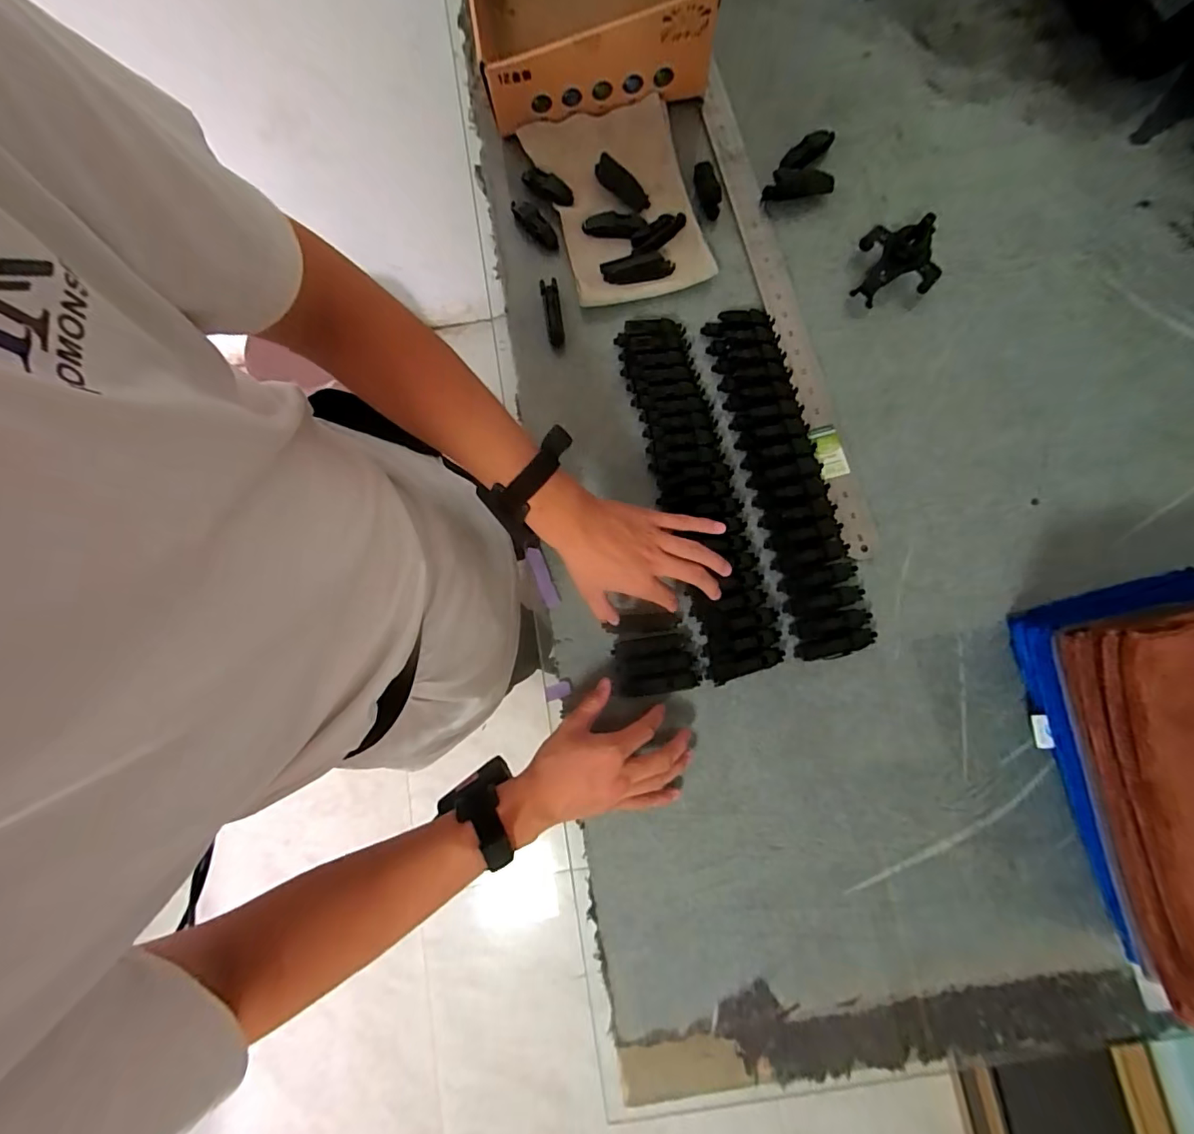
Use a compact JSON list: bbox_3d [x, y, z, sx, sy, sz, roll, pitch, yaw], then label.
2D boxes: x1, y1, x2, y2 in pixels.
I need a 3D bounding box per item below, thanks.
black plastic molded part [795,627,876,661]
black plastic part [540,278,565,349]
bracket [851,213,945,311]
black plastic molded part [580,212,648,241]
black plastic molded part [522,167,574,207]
[{"bbox_3d":[0.247,0.079,0.513,0.082,0.030,0.024,-16,80,-2],"label":"black plastic molded part"},{"bbox_3d":[-0.053,-0.305,0.606,0.020,0.010,0.083,-9,92,-1],"label":"black plastic part"},{"bbox_3d":[0.341,-0.347,0.573,0.096,0.056,0.092,38,82,7],"label":"bracket"},{"bbox_3d":[0.022,-0.416,0.613,0.078,0.014,0.028,0,80,1],"label":"black plastic molded part"},{"bbox_3d":[-0.062,-0.476,0.627,0.074,0.014,0.030,36,82,7],"label":"black plastic molded part"}]

